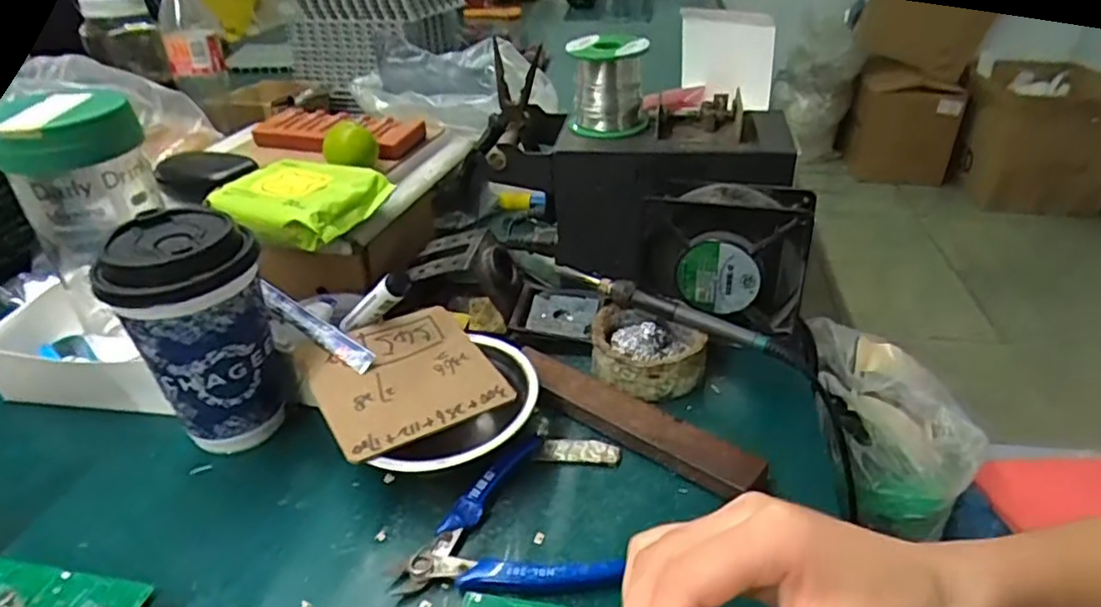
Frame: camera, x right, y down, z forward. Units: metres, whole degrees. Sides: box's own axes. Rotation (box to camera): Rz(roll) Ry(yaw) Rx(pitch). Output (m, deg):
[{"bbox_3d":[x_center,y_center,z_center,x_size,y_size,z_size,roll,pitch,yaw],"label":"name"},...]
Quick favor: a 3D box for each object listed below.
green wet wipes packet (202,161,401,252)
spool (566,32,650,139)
[{"bbox_3d":[-0.187,-0.079,0.492,0.103,0.027,0.095,19,38,28],"label":"green wet wipes packet"},{"bbox_3d":[0.046,-0.176,0.523,0.060,0.068,0.060,1,33,6],"label":"spool"}]

